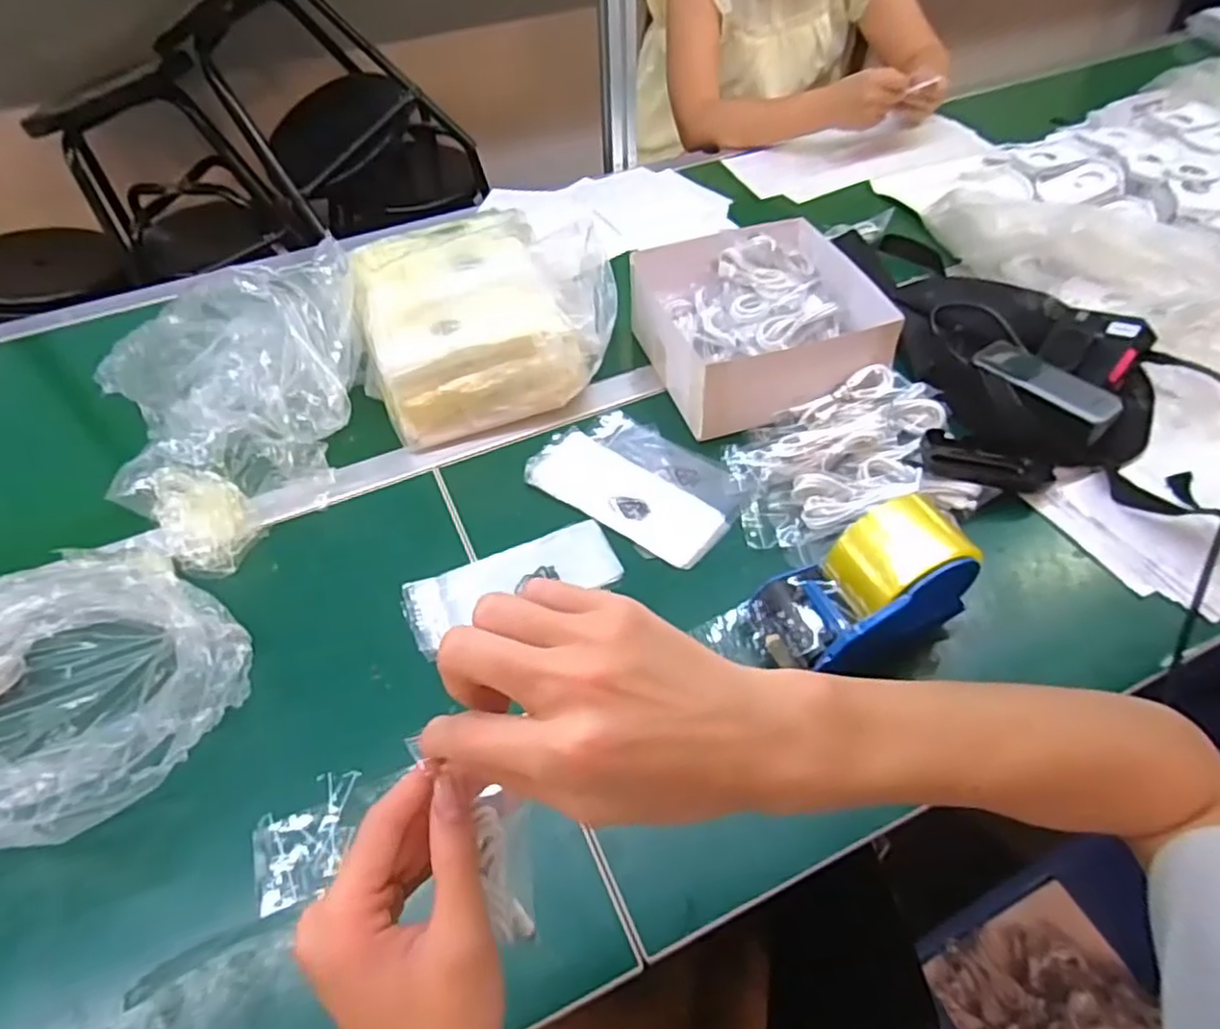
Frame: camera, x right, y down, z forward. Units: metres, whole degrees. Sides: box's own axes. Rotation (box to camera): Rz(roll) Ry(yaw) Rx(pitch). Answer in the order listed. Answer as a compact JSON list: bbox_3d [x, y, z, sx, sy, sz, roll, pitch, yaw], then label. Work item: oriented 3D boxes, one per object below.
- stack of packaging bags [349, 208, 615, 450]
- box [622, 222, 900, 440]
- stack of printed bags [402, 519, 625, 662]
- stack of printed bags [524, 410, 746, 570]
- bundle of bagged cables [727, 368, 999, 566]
[{"bbox_3d":[-0.126,-0.207,0.722,0.233,0.124,0.220,-16,51,-10],"label":"stack of packaging bags"},{"bbox_3d":[0.149,-0.196,0.726,0.210,0.096,0.223,-16,51,-11],"label":"box"},{"bbox_3d":[-0.081,0.054,0.586,0.175,0.009,0.070,-20,52,-14],"label":"stack of printed bags"},{"bbox_3d":[0.028,-0.033,0.648,0.188,0.008,0.126,32,58,26],"label":"stack of printed bags"},{"bbox_3d":[0.209,-0.048,0.626,0.213,0.041,0.158,-14,51,-9],"label":"bundle of bagged cables"}]

